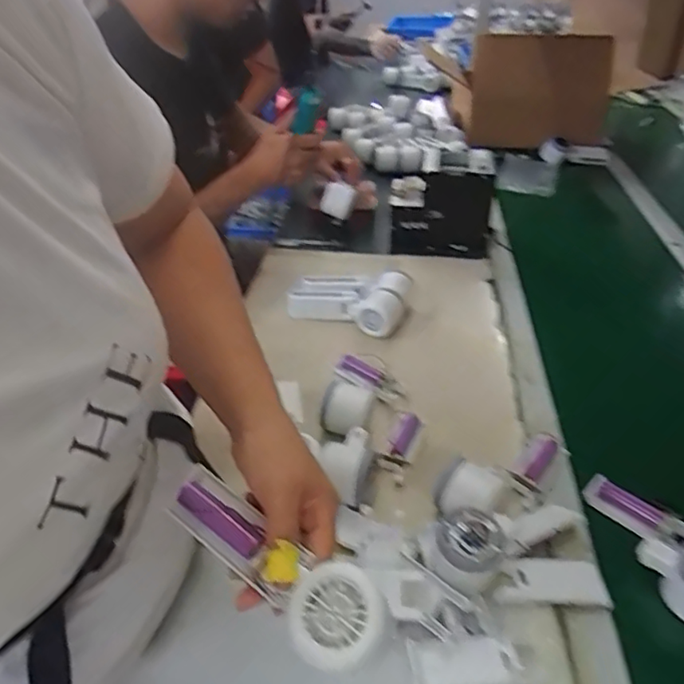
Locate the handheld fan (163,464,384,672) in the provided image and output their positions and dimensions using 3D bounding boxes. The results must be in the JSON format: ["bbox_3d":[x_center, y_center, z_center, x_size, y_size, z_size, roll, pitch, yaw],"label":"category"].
[{"bbox_3d":[-0.049,0.139,0.368,0.164,0.038,0.047,25,42,34],"label":"handheld fan"}]

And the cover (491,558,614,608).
[{"bbox_3d":[0.186,0.216,0.522,0.098,0.010,0.044,2,36,-2],"label":"cover"}]

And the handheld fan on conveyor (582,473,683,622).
[{"bbox_3d":[0.314,0.196,0.555,0.074,0.052,0.168,-6,22,-11],"label":"handheld fan on conveyor"}]

